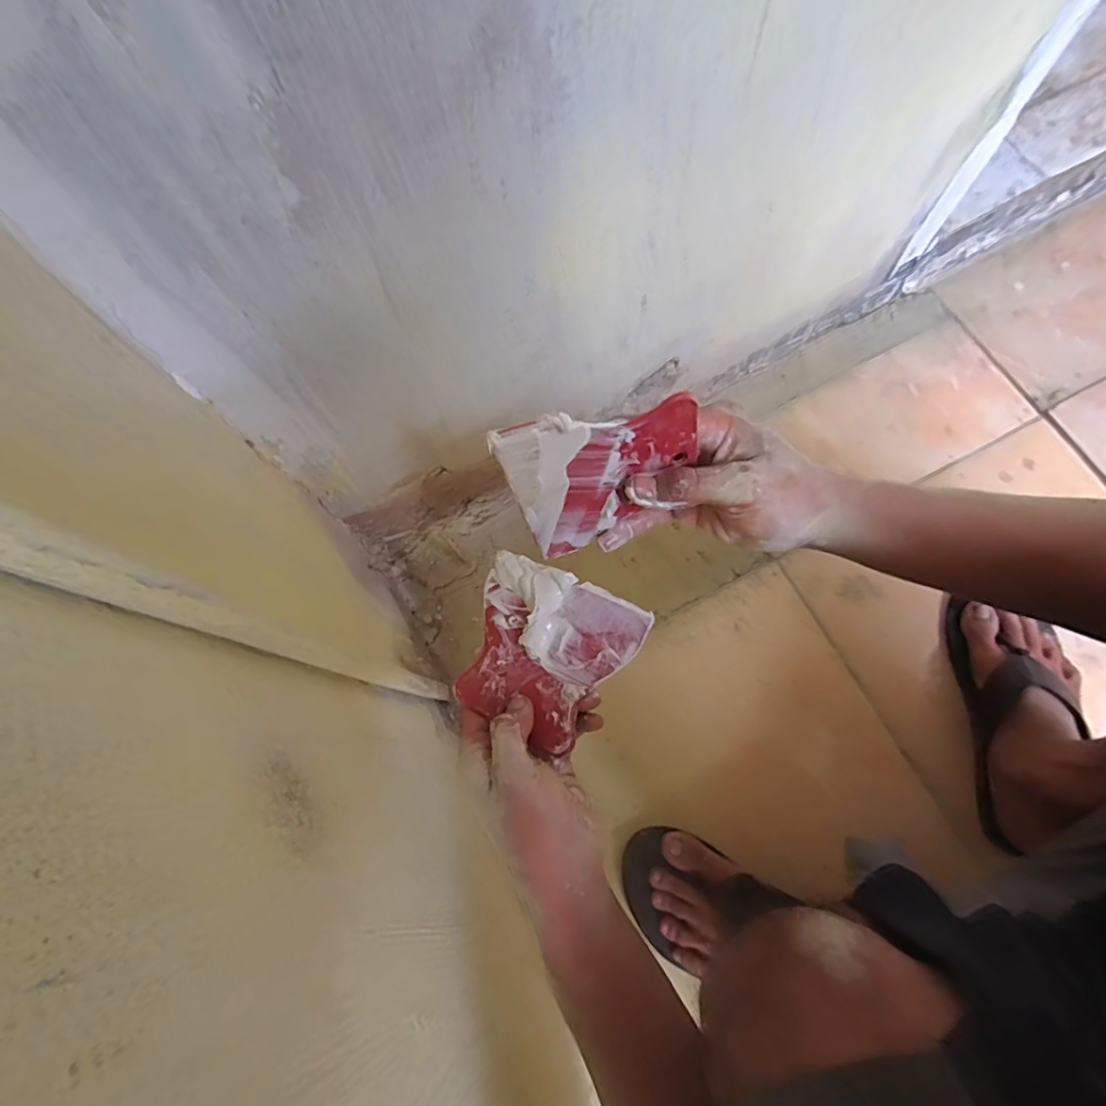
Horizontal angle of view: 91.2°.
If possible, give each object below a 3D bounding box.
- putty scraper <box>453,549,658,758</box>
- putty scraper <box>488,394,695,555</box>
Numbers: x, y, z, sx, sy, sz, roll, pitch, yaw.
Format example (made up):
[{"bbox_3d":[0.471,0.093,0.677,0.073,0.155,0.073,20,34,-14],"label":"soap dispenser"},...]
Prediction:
[{"bbox_3d":[-0.009,0.067,0.375,0.120,0.009,0.112,24,84,24],"label":"putty scraper"},{"bbox_3d":[0.031,-0.045,0.321,0.107,0.120,0.006,-19,59,4],"label":"putty scraper"}]

